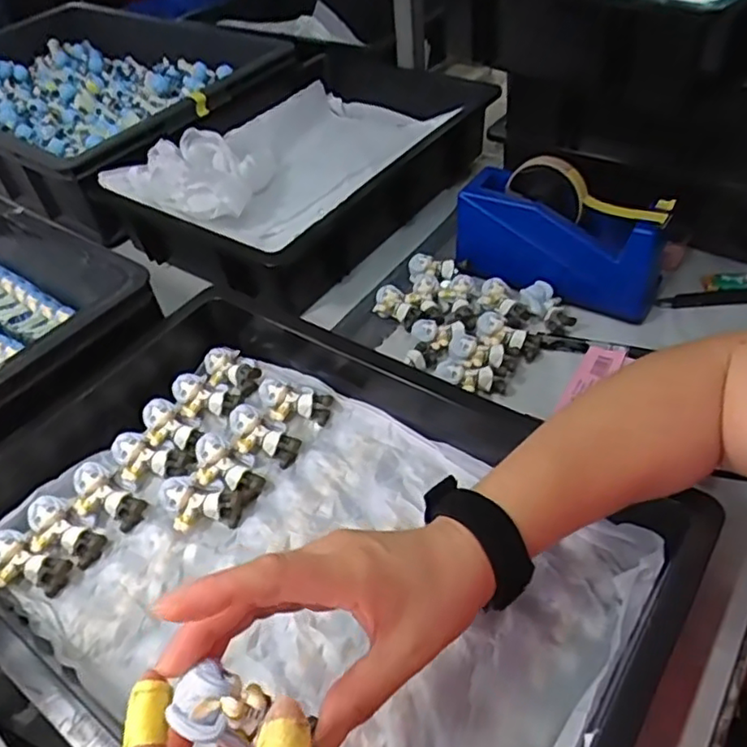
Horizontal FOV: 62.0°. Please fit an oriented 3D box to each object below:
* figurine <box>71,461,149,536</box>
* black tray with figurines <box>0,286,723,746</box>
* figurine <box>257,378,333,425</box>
[{"bbox_3d":[-0.206,0.097,0.480,0.062,0.019,0.036,37,60,2],"label":"figurine"},{"bbox_3d":[-0.061,0.107,0.420,0.458,0.080,0.309,27,58,25],"label":"black tray with figurines"},{"bbox_3d":[-0.069,0.022,0.527,0.065,0.020,0.039,16,53,3],"label":"figurine"}]

